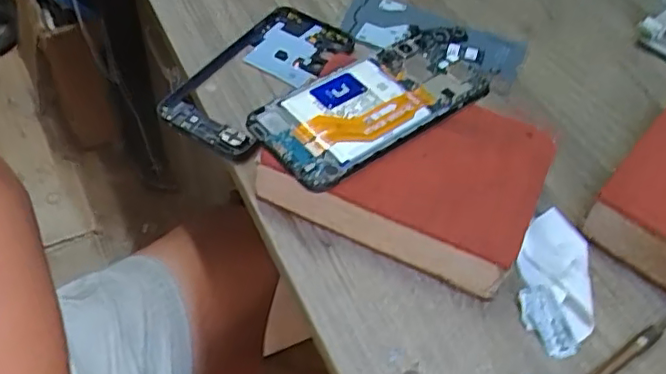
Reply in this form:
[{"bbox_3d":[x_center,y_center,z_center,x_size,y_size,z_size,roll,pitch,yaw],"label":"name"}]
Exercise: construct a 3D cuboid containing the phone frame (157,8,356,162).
[{"bbox_3d":[-0.055,-0.082,0.466,0.084,0.015,0.160,23,54,14],"label":"phone frame"}]

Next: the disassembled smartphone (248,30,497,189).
[{"bbox_3d":[0.031,-0.058,0.399,0.166,0.015,0.072,-30,60,-26],"label":"disassembled smartphone"}]

